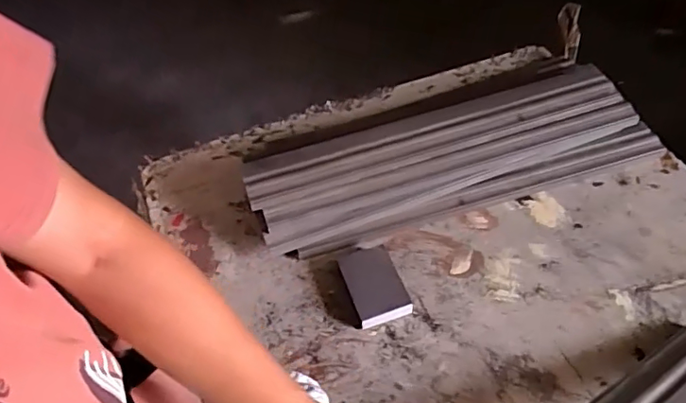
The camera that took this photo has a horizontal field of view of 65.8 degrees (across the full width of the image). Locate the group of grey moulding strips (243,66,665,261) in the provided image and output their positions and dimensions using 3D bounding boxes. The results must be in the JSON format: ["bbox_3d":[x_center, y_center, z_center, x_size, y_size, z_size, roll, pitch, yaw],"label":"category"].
[{"bbox_3d":[0.168,-0.070,0.815,0.611,0.084,0.169,-17,49,-12],"label":"group of grey moulding strips"}]

